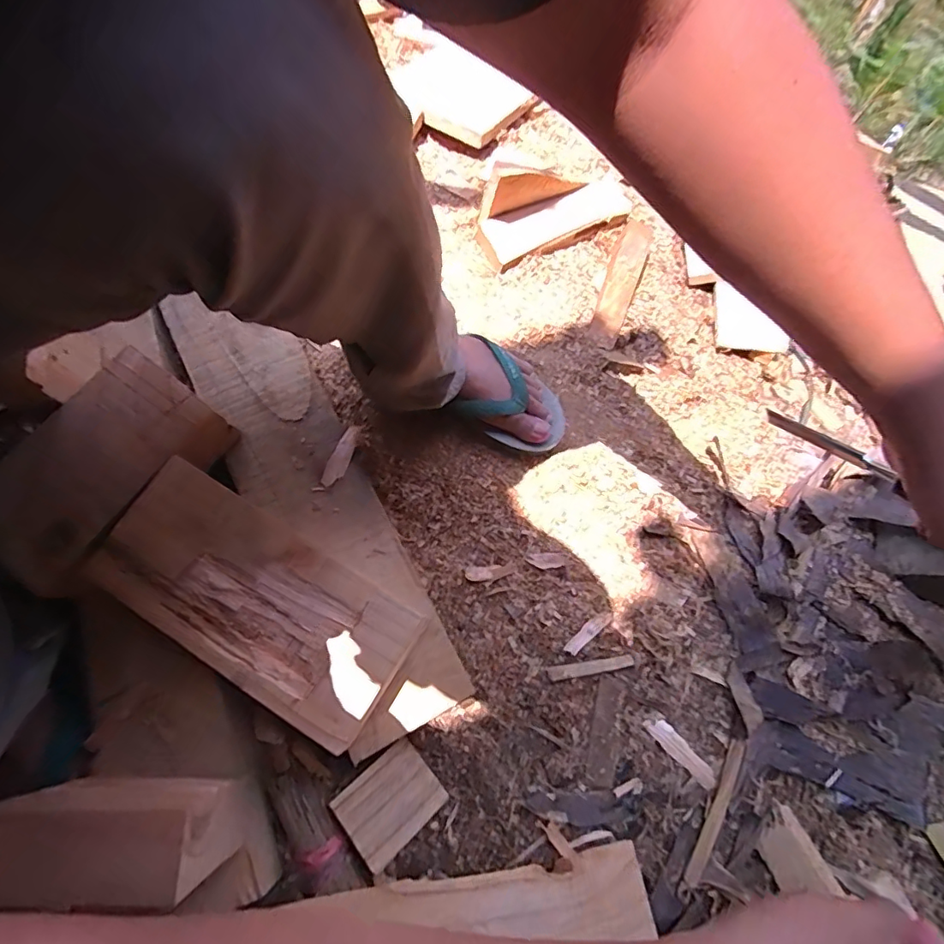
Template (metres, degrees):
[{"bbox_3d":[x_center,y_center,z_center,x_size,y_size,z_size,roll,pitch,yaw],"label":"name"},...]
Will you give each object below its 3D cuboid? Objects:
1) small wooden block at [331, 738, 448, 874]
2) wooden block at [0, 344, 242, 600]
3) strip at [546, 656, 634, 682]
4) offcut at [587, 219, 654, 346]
[{"bbox_3d":[-0.073,0.291,0.474,0.067,0.016,0.084,40,52,23],"label":"small wooden block"},{"bbox_3d":[-0.332,0.002,0.493,0.132,0.068,0.203,29,71,10],"label":"wooden block"},{"bbox_3d":[0.115,0.190,0.520,0.082,0.004,0.013,-11,58,4],"label":"strip"},{"bbox_3d":[0.200,-0.257,0.719,0.043,0.017,0.212,20,70,6],"label":"offcut"}]

